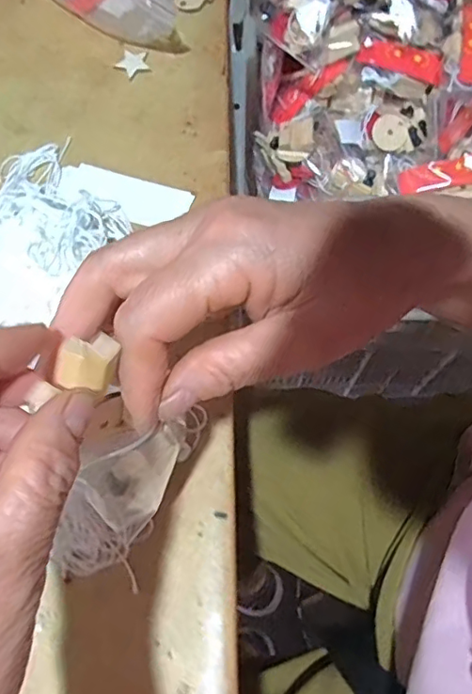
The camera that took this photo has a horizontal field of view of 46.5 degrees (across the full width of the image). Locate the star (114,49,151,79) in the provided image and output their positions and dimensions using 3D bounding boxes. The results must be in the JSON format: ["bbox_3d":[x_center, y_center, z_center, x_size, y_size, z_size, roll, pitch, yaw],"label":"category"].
[{"bbox_3d":[-0.085,-0.233,0.449,0.026,0.004,0.029,-28,70,-9],"label":"star"}]

